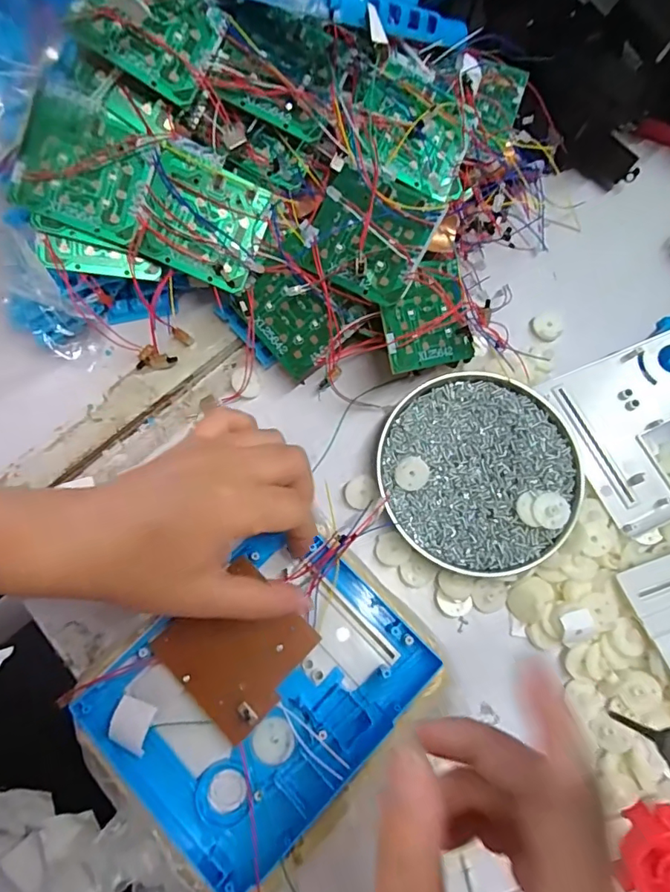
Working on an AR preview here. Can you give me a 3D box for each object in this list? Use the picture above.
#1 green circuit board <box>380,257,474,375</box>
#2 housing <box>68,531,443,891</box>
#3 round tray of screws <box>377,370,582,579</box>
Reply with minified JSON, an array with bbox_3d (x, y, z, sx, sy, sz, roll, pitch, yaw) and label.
[{"bbox_3d":[0.059,-0.085,0.329,0.072,0.008,0.067,-17,99,-30],"label":"green circuit board"},{"bbox_3d":[-0.040,0.136,0.285,0.163,0.018,0.128,-42,80,-11],"label":"housing"},{"bbox_3d":[0.098,0.016,0.346,0.132,0.023,0.131,0,75,-1],"label":"round tray of screws"}]

